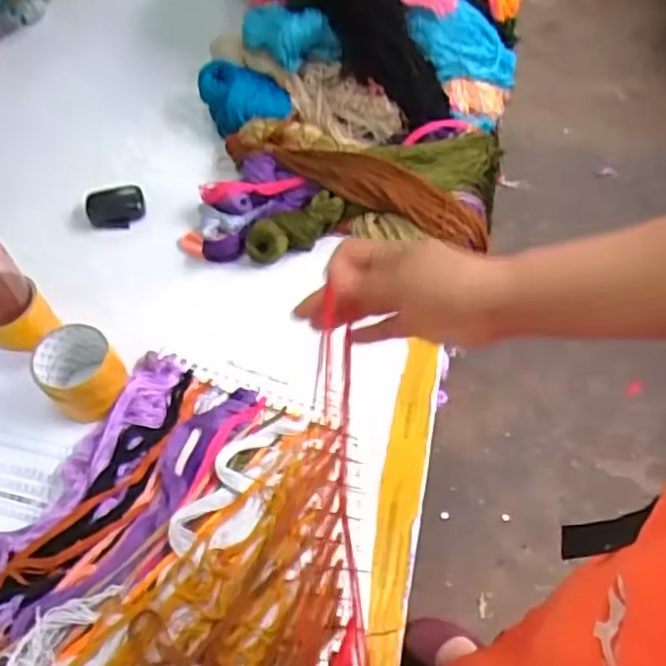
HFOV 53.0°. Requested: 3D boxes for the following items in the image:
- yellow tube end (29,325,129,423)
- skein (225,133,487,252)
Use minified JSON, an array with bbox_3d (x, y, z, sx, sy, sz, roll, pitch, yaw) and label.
[{"bbox_3d":[-0.276,0.051,0.741,0.085,0.082,0.094,-25,59,-15],"label":"yellow tube end"},{"bbox_3d":[0.023,-0.201,0.894,0.377,0.054,0.076,20,59,15],"label":"skein"}]

